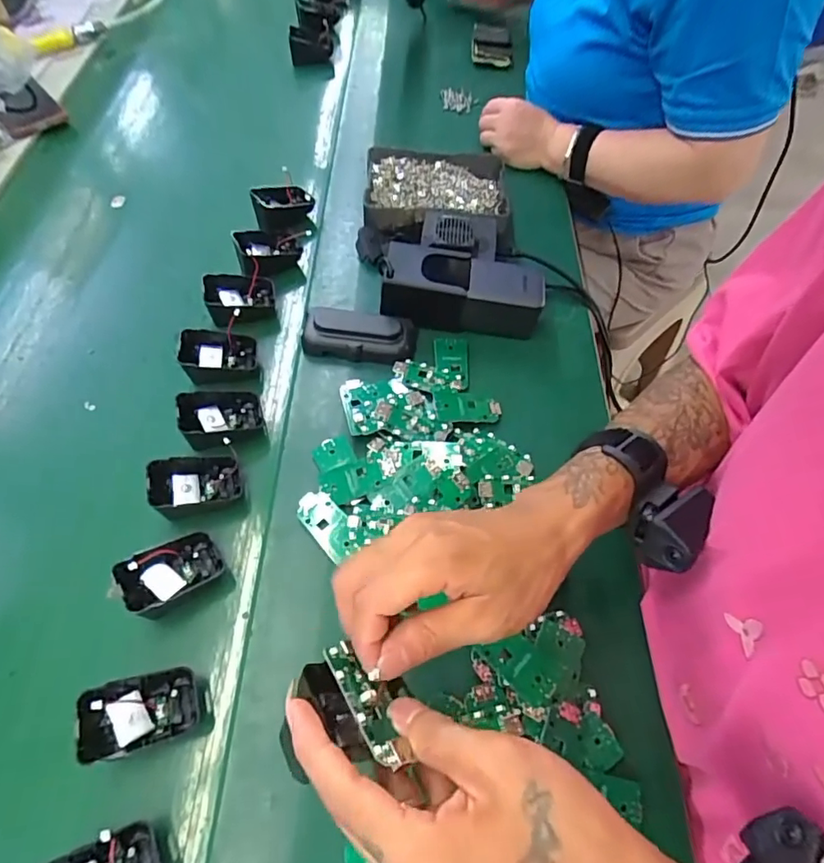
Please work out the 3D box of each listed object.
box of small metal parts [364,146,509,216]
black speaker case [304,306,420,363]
[{"bbox_3d":[0.028,-0.281,0.624,0.157,0.034,0.123,0,62,0],"label":"box of small metal parts"},{"bbox_3d":[-0.051,-0.093,0.522,0.105,0.025,0.050,7,62,4],"label":"black speaker case"}]

